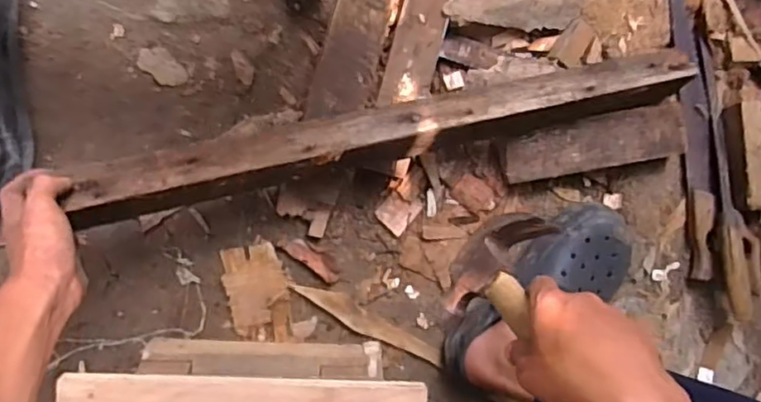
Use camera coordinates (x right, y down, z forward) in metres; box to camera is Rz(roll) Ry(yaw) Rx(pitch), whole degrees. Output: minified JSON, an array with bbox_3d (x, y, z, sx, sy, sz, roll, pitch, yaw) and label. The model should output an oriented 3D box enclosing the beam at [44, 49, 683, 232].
[{"bbox_3d":[0.039,-0.081,0.665,0.676,0.044,0.051,-14,96,-15],"label":"beam"}]

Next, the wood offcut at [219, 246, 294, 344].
[{"bbox_3d":[-0.142,0.110,0.734,0.069,0.012,0.117,-10,95,-11],"label":"wood offcut"}]

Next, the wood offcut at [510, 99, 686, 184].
[{"bbox_3d":[0.261,-0.069,0.776,0.224,0.042,0.070,-14,96,-11],"label":"wood offcut"}]

